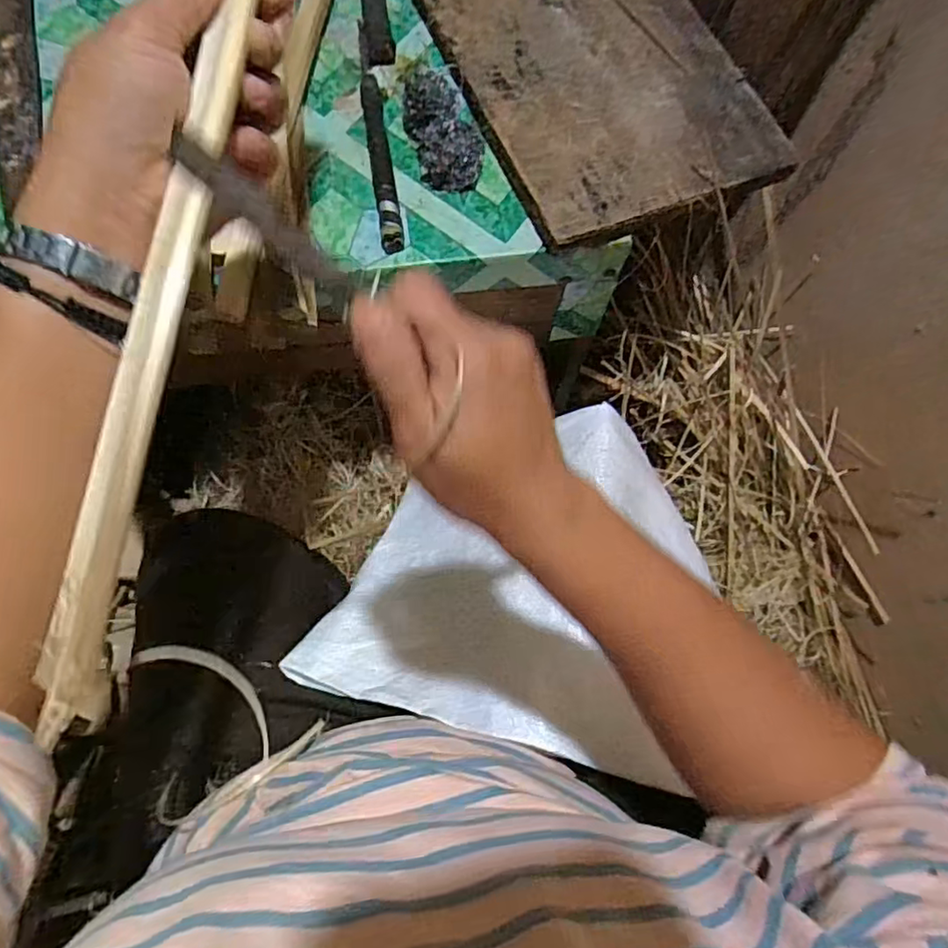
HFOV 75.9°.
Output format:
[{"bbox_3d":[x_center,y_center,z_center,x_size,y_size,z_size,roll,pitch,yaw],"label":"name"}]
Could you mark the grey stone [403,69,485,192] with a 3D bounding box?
[{"bbox_3d":[-0.021,-0.262,0.461,0.049,0.040,0.082,-17,74,-7],"label":"grey stone"}]

